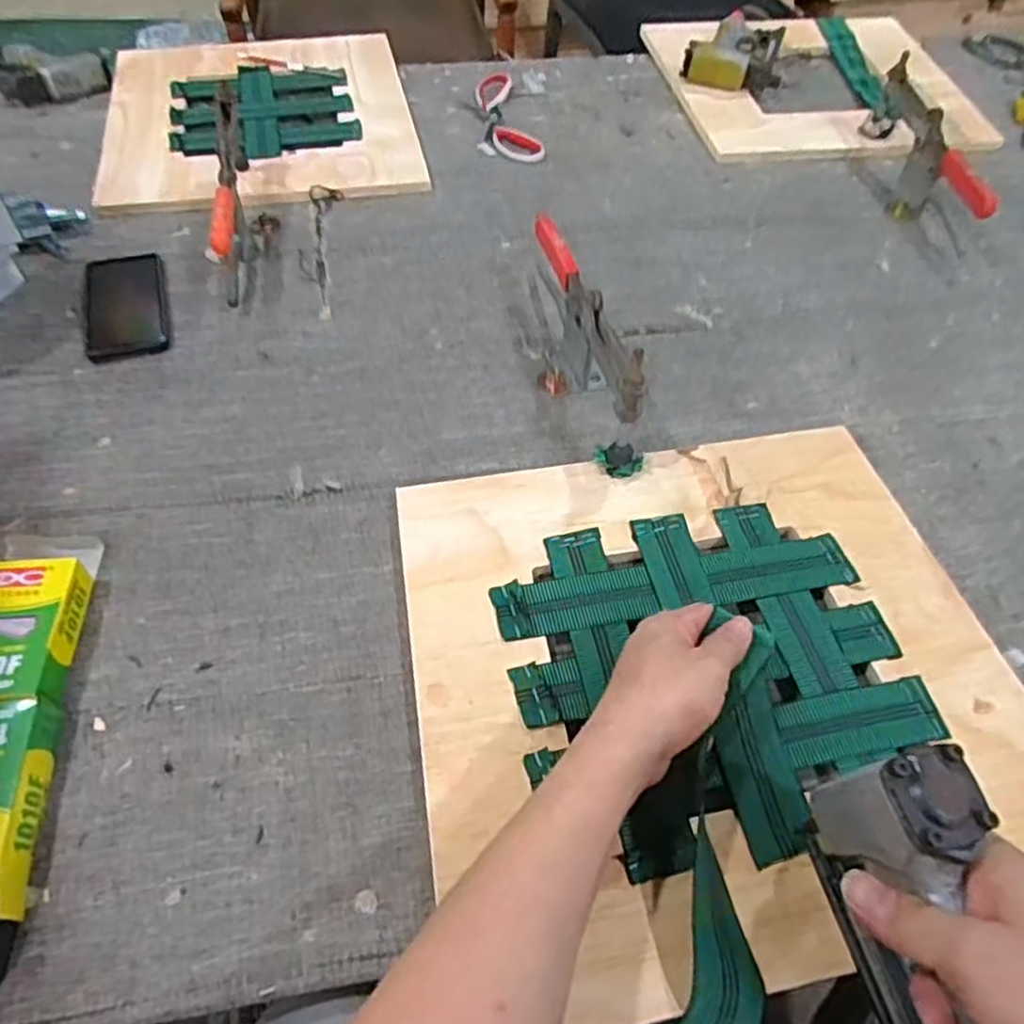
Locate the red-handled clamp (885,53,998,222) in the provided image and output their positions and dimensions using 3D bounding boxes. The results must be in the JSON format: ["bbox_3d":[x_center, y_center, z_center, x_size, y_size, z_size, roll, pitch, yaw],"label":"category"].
[{"bbox_3d":[0.506,-0.435,0.905,0.051,0.098,0.283,1,53,-1],"label":"red-handled clamp"}]

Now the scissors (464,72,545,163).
[{"bbox_3d":[-0.014,-0.561,1.041,0.095,0.020,0.220,-12,55,-10],"label":"scissors"}]

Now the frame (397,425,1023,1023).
[{"bbox_3d":[0.148,0.114,0.526,0.426,0.027,0.411,-7,54,-6],"label":"frame"}]

